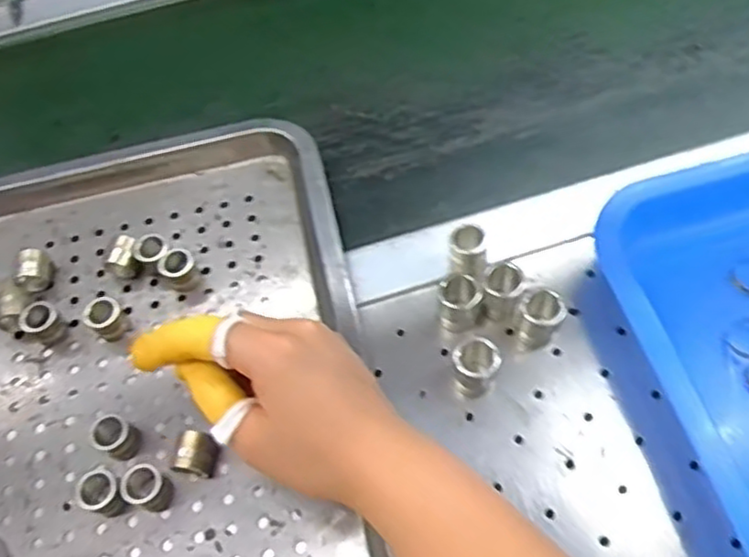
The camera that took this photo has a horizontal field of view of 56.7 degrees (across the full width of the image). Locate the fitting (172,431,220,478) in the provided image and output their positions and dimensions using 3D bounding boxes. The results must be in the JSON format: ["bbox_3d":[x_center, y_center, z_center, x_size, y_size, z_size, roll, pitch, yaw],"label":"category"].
[{"bbox_3d":[-0.093,0.093,0.364,0.016,0.020,0.021,5,59,9],"label":"fitting"}]

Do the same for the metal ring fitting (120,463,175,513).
[{"bbox_3d":[-0.116,0.107,0.356,0.020,0.022,0.019,-3,59,4],"label":"metal ring fitting"}]

